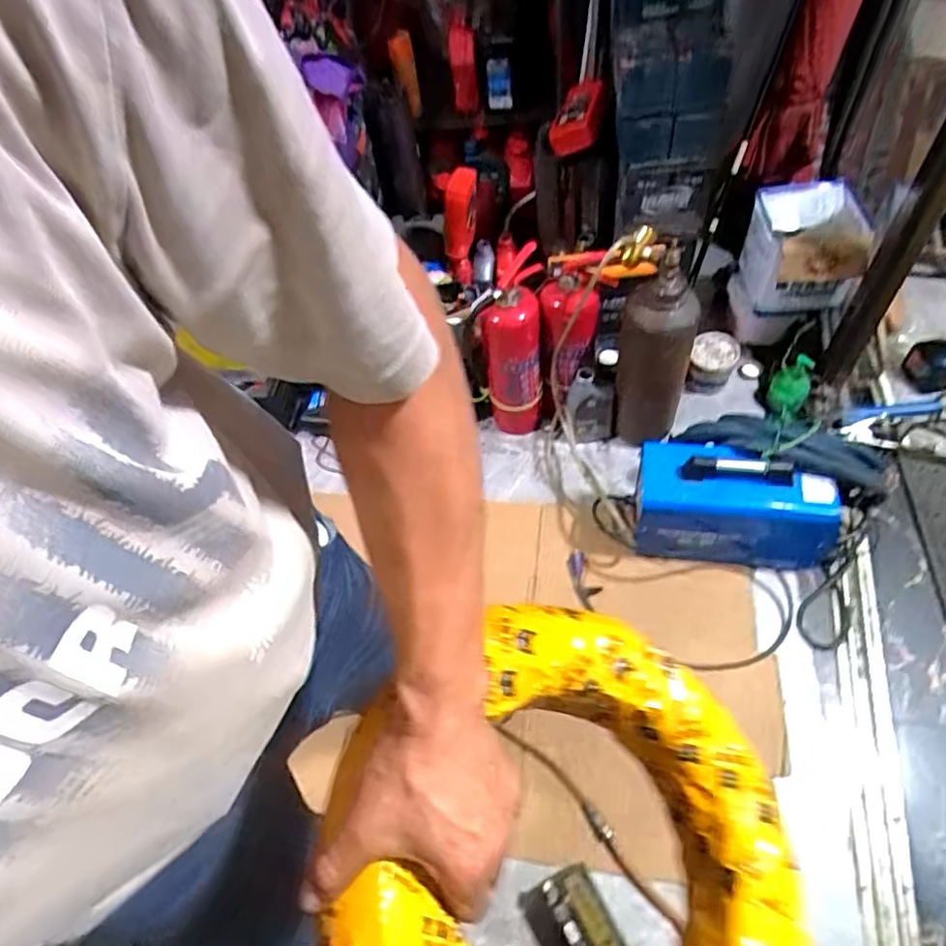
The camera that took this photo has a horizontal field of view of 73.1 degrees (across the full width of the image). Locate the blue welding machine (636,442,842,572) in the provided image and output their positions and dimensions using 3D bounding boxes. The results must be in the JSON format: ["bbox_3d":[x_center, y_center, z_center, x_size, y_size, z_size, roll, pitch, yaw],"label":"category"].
[{"bbox_3d":[0.536,0.077,1.302,0.397,0.283,0.164,8,60,11],"label":"blue welding machine"}]

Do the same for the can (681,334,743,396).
[{"bbox_3d":[0.591,-0.271,1.589,0.110,0.121,0.102,-2,58,3],"label":"can"}]

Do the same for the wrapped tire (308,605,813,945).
[{"bbox_3d":[0.073,0.288,0.462,0.367,0.062,0.361,29,50,-10],"label":"wrapped tire"}]

